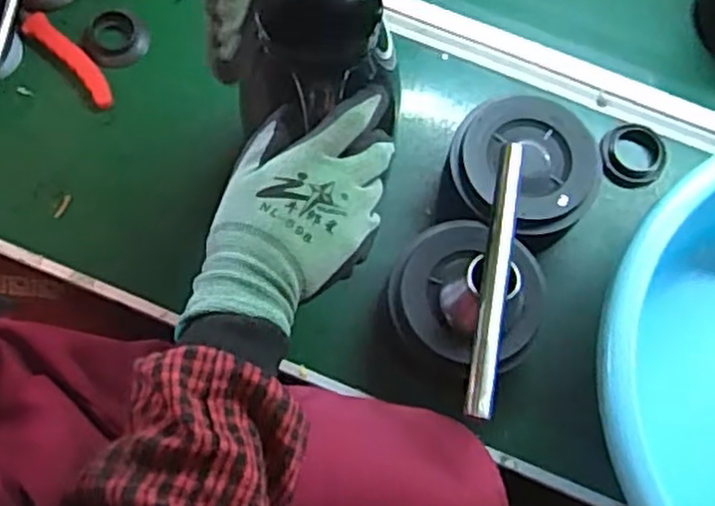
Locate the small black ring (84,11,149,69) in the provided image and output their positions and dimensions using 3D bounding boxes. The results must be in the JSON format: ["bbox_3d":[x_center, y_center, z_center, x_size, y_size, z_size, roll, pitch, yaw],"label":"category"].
[{"bbox_3d":[-0.226,-0.199,0.678,0.055,0.014,0.053,-1,73,-2],"label":"small black ring"}]

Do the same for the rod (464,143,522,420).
[{"bbox_3d":[0.096,0.016,0.503,0.017,0.017,0.196,12,69,2],"label":"rod"}]

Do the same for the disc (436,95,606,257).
[{"bbox_3d":[0.135,-0.061,0.622,0.120,0.077,0.118,1,73,-2],"label":"disc"}]

